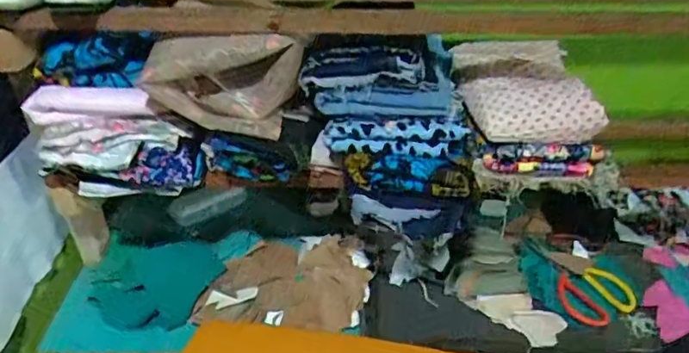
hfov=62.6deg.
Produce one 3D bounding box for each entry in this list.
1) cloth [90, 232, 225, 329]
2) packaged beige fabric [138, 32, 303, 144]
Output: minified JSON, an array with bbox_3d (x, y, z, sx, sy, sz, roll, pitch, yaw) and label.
[{"bbox_3d":[-0.333,0.182,0.990,0.213,0.020,0.171,4,51,2],"label":"cloth"},{"bbox_3d":[-0.159,-0.127,0.769,0.218,0.129,0.056,-1,34,0],"label":"packaged beige fabric"}]

